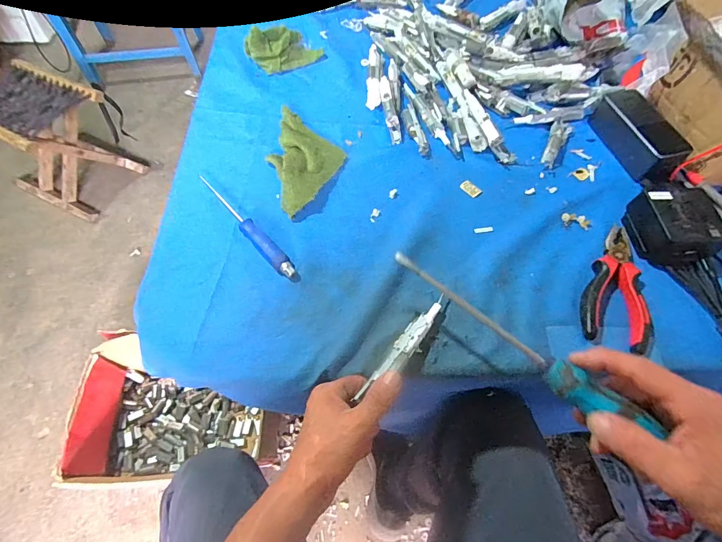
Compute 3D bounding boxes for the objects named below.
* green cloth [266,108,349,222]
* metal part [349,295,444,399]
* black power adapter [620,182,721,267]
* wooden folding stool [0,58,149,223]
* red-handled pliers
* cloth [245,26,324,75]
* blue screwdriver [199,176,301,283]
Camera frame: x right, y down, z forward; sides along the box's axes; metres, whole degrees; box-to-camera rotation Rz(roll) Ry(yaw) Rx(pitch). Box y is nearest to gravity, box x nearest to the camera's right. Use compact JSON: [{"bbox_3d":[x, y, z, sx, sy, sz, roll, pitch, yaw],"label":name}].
[{"bbox_3d":[-0.071,-0.152,0.494,0.093,0.032,0.174,-4,62,-4],"label":"green cloth"},{"bbox_3d":[0.043,0.075,0.369,0.021,0.019,0.133,38,61,17],"label":"metal part"},{"bbox_3d":[0.366,-0.056,0.442,0.076,0.045,0.095,-14,63,-10],"label":"black power adapter"},{"bbox_3d":[-0.960,-0.405,1.192,0.320,0.308,0.286,22,63,10],"label":"wooden folding stool"},{"bbox_3d":[0.288,0.013,0.420,0.069,0.018,0.157,21,63,9],"label":"red-handled pliers"},{"bbox_3d":[-0.122,-0.362,0.607,0.111,0.039,0.064,-33,67,-18],"label":"cloth"},{"bbox_3d":[-0.134,-0.052,0.443,0.019,0.013,0.187,-39,69,-21],"label":"blue screwdriver"}]

